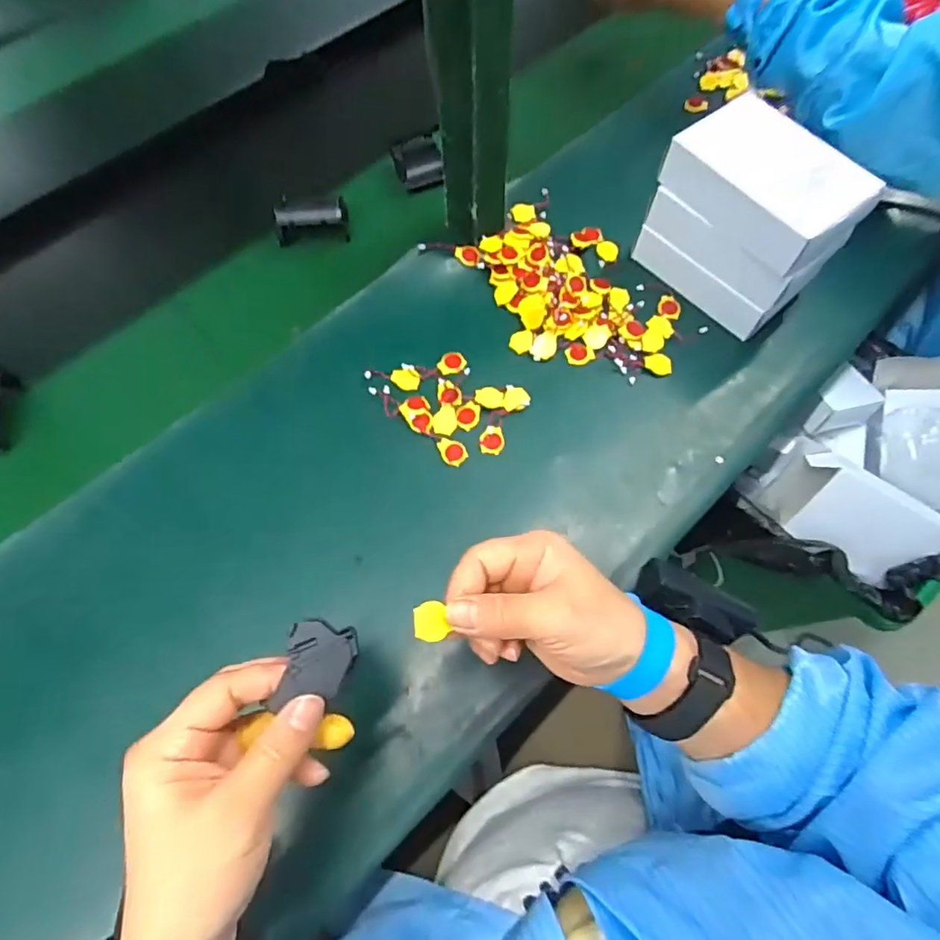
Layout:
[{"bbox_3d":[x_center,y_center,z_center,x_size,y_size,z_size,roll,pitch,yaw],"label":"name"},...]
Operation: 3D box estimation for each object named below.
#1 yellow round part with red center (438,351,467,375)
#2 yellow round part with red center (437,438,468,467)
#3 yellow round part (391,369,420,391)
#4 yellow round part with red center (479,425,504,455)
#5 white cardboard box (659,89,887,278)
[{"bbox_3d":[-0.016,-0.095,0.501,0.024,0.004,0.023,0,66,1],"label":"yellow round part with red center"},{"bbox_3d":[-0.015,-0.016,0.468,0.025,0.004,0.020,41,73,17],"label":"yellow round part with red center"},{"bbox_3d":[-0.056,-0.079,0.494,0.024,0.004,0.021,6,66,4],"label":"yellow round part"},{"bbox_3d":[0.019,-0.025,0.472,0.019,0.006,0.023,8,66,4],"label":"yellow round part with red center"},{"bbox_3d":[0.237,-0.228,0.451,0.094,0.042,0.137,-36,70,-14],"label":"white cardboard box"}]

